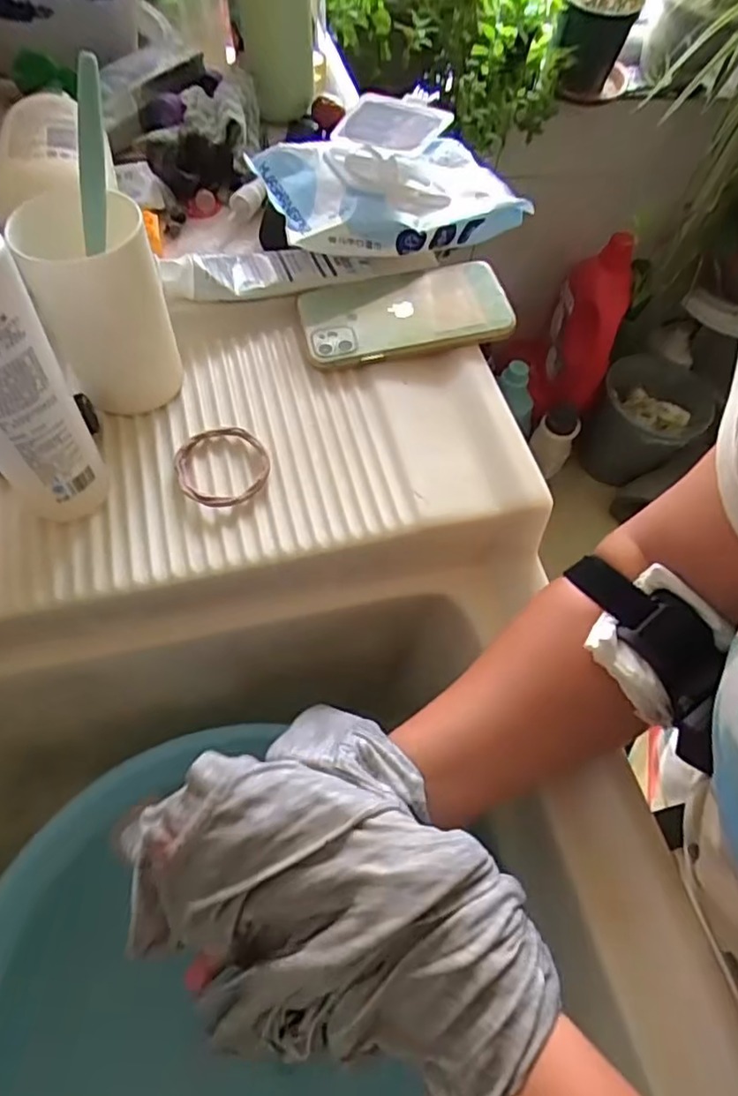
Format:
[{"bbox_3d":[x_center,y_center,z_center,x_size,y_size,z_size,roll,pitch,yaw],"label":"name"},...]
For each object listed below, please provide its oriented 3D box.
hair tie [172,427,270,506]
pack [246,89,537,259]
[{"bbox_3d":[-0.092,-0.052,0.390,0.057,0.009,0.059,1,61,-2],"label":"hair tie"},{"bbox_3d":[0.025,-0.289,0.478,0.199,0.080,0.111,-16,63,-17],"label":"pack"}]

